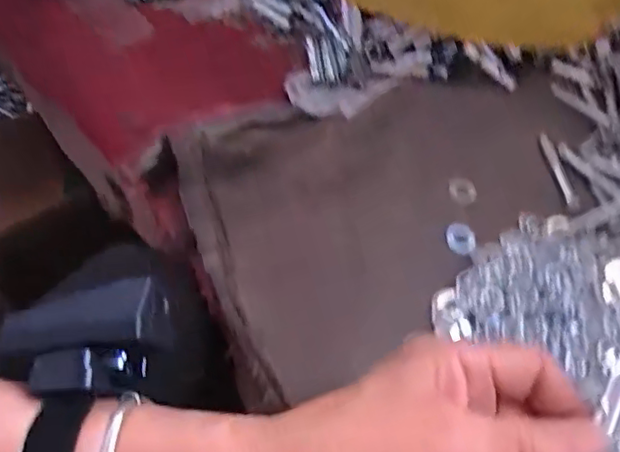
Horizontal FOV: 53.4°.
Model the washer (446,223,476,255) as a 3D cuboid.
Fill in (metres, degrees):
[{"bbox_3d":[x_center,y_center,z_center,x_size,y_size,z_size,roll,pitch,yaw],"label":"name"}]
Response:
[{"bbox_3d":[0.088,0.007,0.356,0.017,0.006,0.019,22,79,12],"label":"washer"}]

